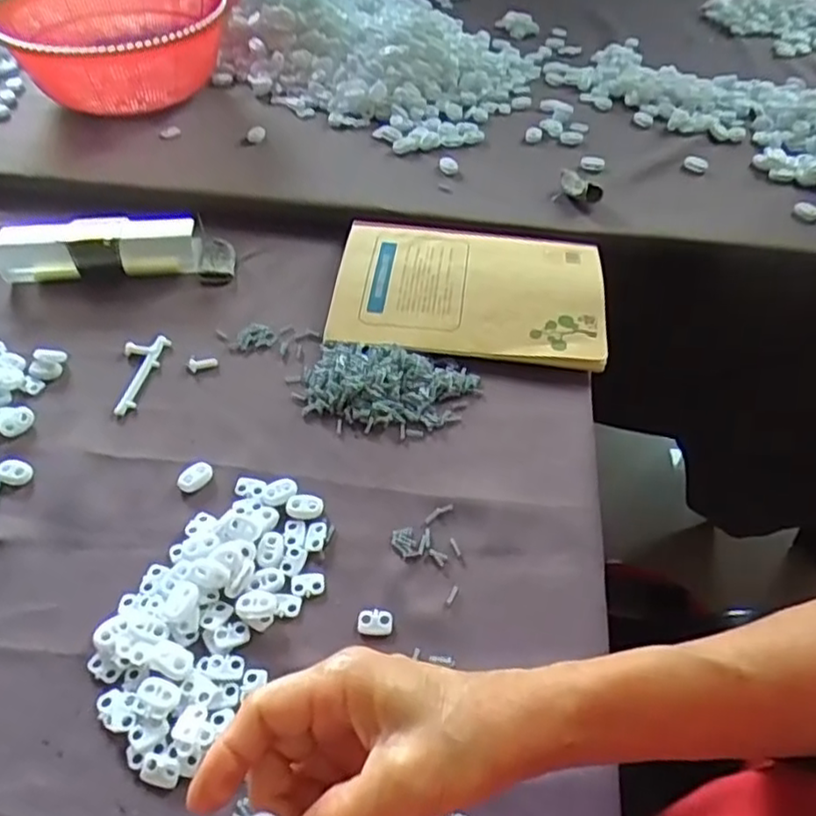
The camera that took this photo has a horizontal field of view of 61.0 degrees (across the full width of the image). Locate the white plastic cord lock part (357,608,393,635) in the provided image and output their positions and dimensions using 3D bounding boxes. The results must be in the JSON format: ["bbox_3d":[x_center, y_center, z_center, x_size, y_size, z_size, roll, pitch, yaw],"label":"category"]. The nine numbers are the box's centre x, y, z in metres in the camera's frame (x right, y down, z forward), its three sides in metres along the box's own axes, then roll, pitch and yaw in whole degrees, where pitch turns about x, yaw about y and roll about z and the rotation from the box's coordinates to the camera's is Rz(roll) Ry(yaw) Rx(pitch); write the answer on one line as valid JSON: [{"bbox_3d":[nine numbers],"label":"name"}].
[{"bbox_3d":[-0.018,0.117,0.380,0.019,0.004,0.013,5,49,5],"label":"white plastic cord lock part"}]

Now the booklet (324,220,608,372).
[{"bbox_3d":[0.048,-0.099,0.544,0.204,0.015,0.141,6,53,5],"label":"booklet"}]

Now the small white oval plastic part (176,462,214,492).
[{"bbox_3d":[-0.133,0.043,0.433,0.012,0.009,0.022,35,57,27],"label":"small white oval plastic part"}]

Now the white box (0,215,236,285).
[{"bbox_3d":[-0.234,-0.130,0.560,0.181,0.036,0.053,0,49,0],"label":"white box"}]

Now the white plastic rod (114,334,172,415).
[{"bbox_3d":[-0.196,-0.026,0.493,0.027,0.006,0.073,7,49,6],"label":"white plastic rod"}]

